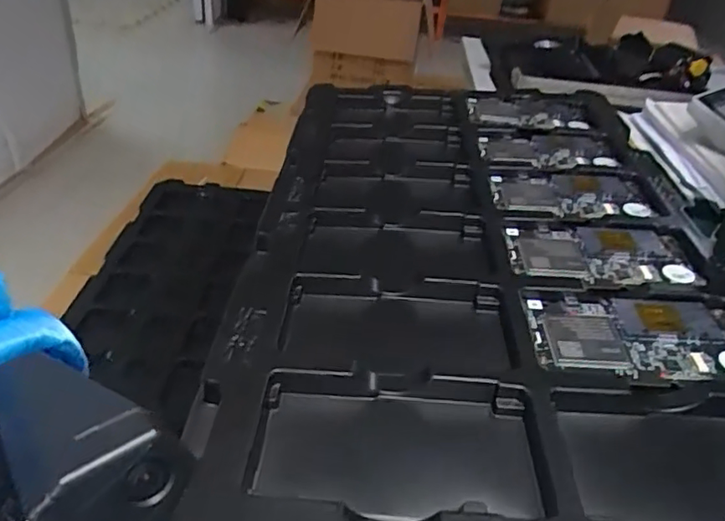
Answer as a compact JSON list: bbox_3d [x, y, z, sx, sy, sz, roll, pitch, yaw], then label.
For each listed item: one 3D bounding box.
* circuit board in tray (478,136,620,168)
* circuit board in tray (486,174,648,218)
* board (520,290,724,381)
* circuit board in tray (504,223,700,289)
[{"bbox_3d":[0.171,-0.104,0.542,0.118,0.007,0.069,6,35,1],"label":"circuit board in tray"},{"bbox_3d":[0.170,-0.055,0.471,0.123,0.009,0.071,4,35,-2],"label":"circuit board in tray"},{"bbox_3d":[0.162,0.043,0.337,0.126,0.006,0.067,5,35,0],"label":"board"},{"bbox_3d":[0.165,-0.005,0.403,0.119,0.009,0.070,5,35,-1],"label":"circuit board in tray"}]

